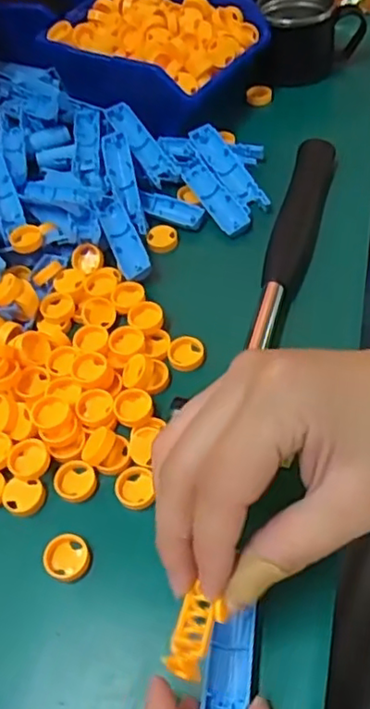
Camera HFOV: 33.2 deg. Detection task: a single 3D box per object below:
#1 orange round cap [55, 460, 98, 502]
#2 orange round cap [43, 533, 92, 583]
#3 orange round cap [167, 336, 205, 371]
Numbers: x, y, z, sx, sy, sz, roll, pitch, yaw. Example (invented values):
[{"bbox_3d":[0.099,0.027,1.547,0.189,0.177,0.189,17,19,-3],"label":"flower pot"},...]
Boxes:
[{"bbox_3d":[-0.053,0.061,0.300,0.020,0.004,0.019,-4,52,5],"label":"orange round cap"},{"bbox_3d":[-0.053,0.091,0.278,0.020,0.004,0.020,-4,52,5],"label":"orange round cap"},{"bbox_3d":[0.001,0.000,0.339,0.019,0.004,0.020,-4,52,5],"label":"orange round cap"}]

